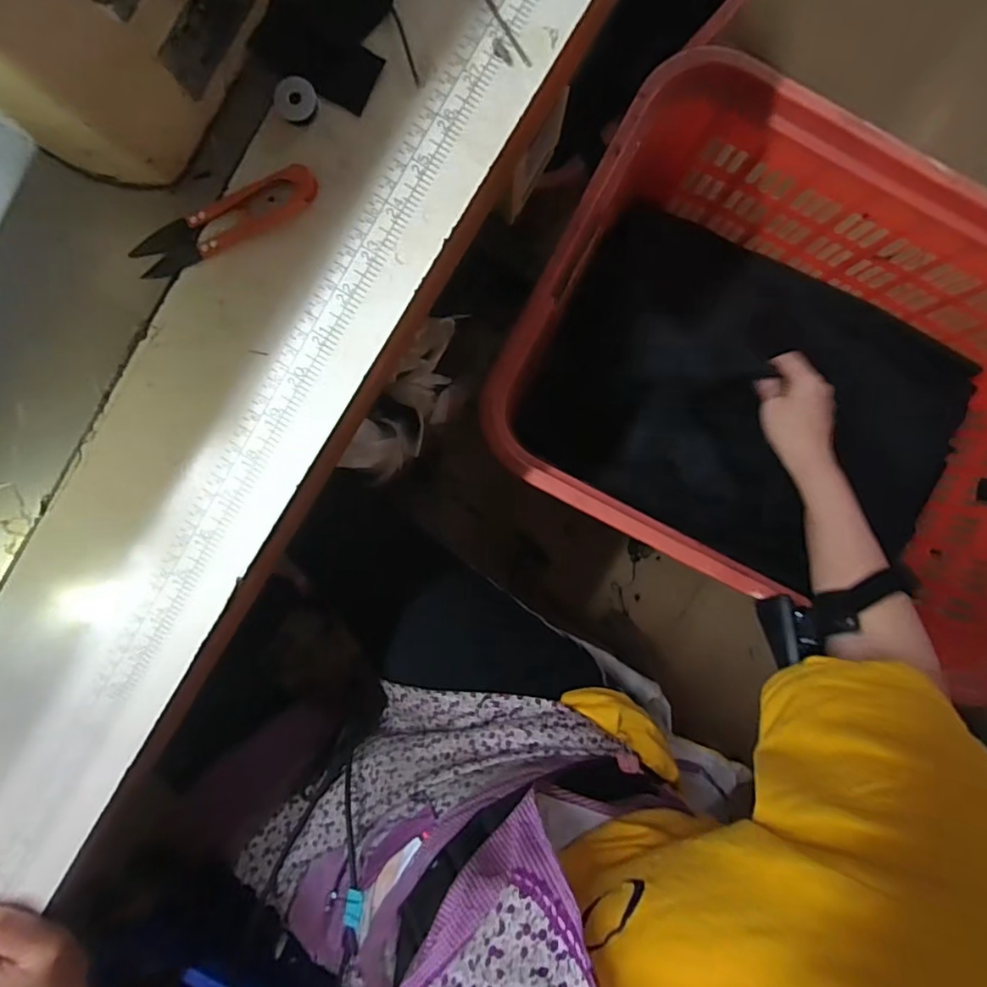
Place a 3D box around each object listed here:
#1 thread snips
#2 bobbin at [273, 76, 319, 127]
[{"bbox_3d":[-0.136,-0.137,0.278,0.100,0.013,0.024,-25,92,2],"label":"thread snips"},{"bbox_3d":[-0.097,-0.193,0.272,0.019,0.009,0.018,0,93,1],"label":"bobbin"}]

